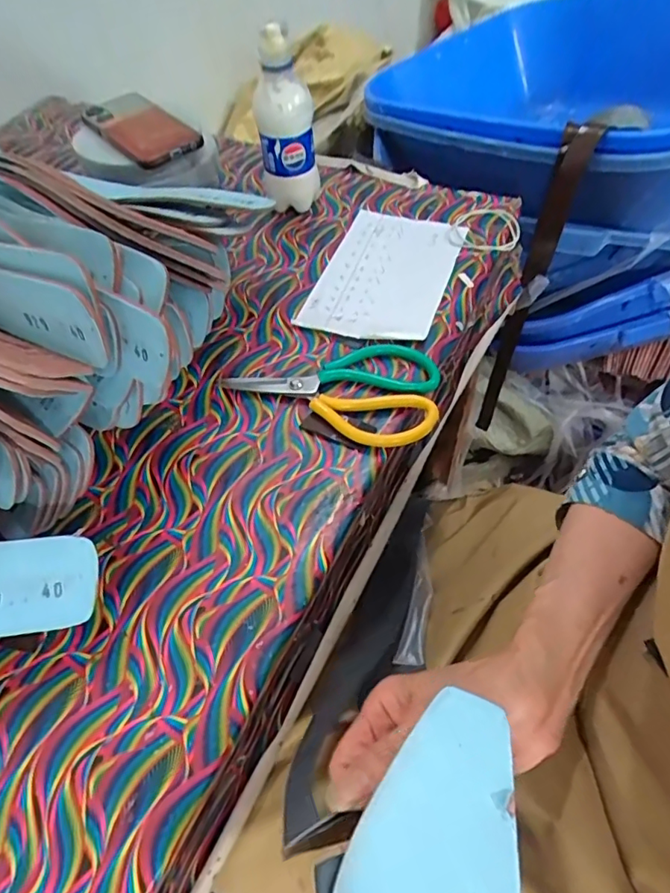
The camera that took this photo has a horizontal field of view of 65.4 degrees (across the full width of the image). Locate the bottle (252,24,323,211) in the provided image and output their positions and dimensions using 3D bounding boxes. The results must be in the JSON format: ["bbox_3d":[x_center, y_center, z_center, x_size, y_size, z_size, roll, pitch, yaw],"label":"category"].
[{"bbox_3d":[-0.051,-0.336,0.552,0.058,0.164,0.052,-3,56,2],"label":"bottle"}]

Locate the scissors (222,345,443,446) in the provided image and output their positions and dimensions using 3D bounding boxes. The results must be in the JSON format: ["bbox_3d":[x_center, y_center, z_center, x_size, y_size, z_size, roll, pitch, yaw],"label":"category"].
[{"bbox_3d":[0.008,-0.064,0.462,0.182,0.018,0.111,23,61,17],"label":"scissors"}]

